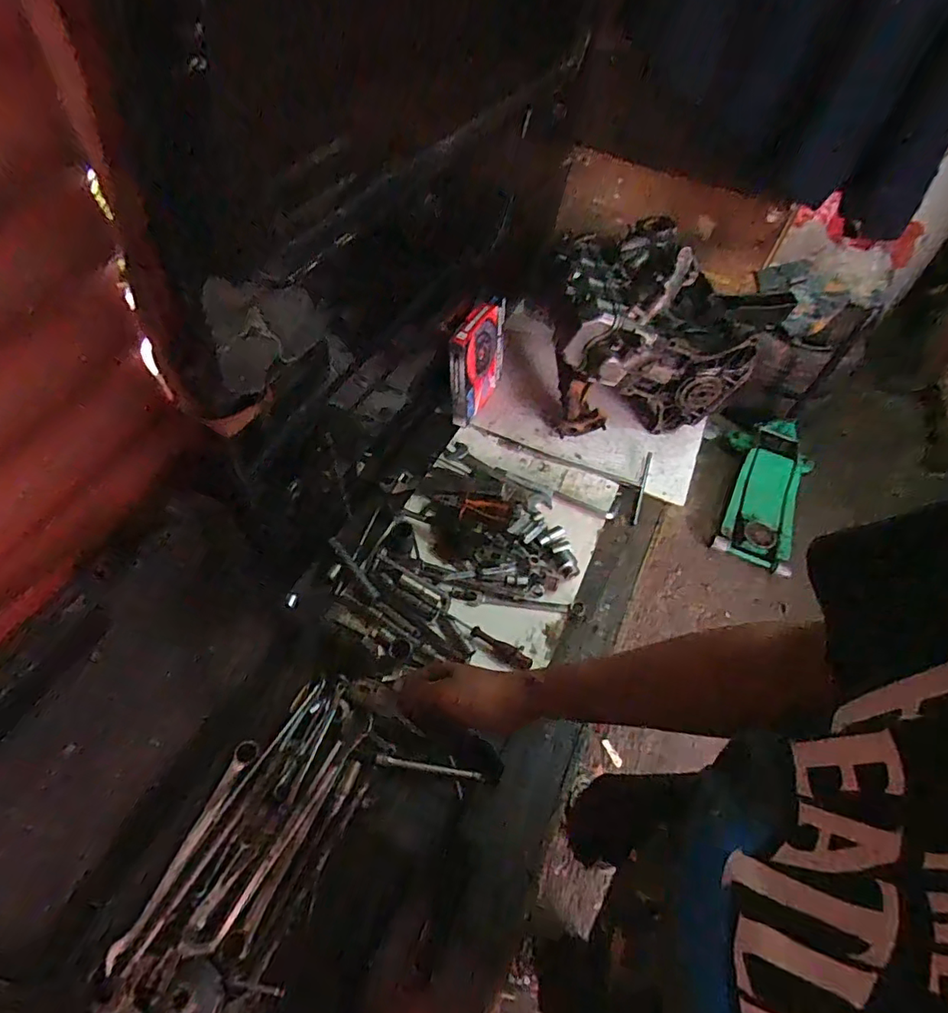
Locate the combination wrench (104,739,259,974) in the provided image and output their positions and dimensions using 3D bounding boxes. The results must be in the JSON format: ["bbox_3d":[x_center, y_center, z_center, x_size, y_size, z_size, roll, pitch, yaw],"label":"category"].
[{"bbox_3d":[-0.341,0.405,0.653,0.024,0.020,0.246,18,52,11],"label":"combination wrench"}]

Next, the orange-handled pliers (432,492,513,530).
[{"bbox_3d":[-0.003,0.000,1.020,0.147,0.018,0.067,10,51,4],"label":"orange-handled pliers"}]

